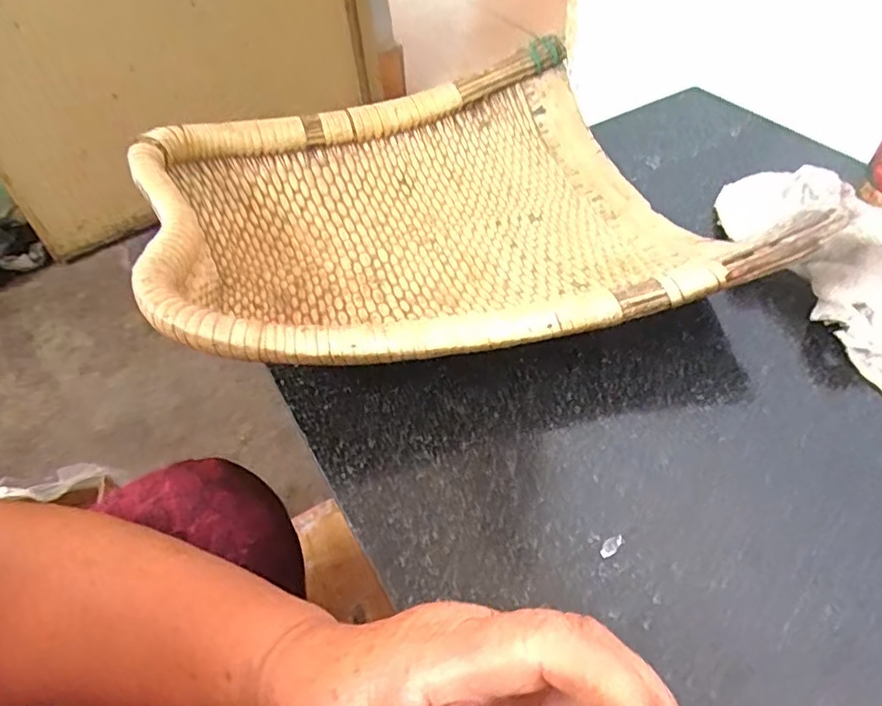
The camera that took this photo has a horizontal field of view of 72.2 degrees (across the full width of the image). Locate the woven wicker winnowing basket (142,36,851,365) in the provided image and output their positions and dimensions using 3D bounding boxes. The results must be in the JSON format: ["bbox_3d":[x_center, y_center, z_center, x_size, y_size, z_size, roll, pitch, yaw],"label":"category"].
[{"bbox_3d":[-0.015,-0.113,0.464,0.387,0.094,0.359,-16,49,-9],"label":"woven wicker winnowing basket"}]

